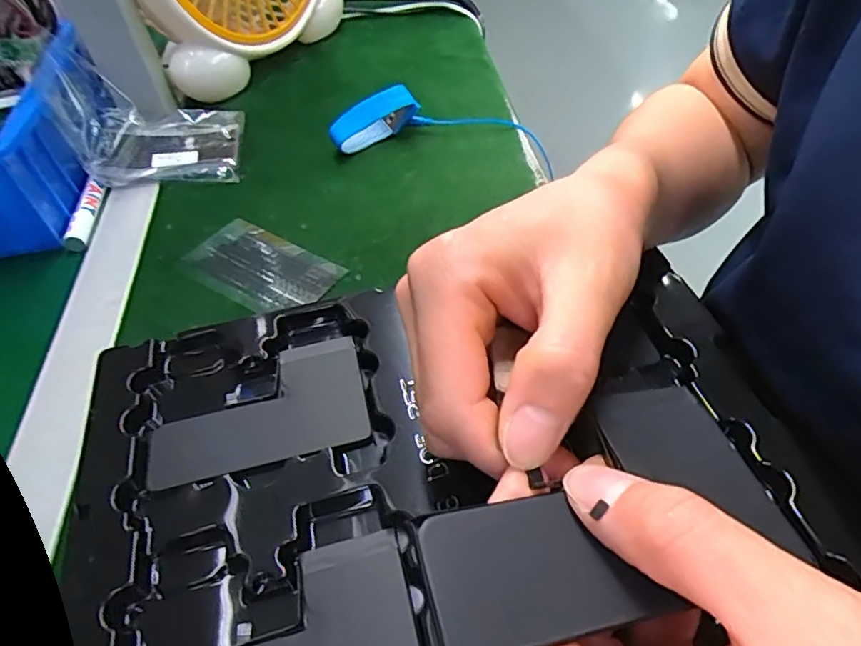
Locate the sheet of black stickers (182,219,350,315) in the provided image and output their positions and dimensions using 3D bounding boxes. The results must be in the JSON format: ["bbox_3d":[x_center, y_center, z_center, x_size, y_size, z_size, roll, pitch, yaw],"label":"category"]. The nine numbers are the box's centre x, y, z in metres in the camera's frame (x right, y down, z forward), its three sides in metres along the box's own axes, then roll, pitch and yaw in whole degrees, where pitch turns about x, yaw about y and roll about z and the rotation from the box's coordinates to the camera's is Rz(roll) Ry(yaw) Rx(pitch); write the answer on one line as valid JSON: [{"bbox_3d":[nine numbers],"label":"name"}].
[{"bbox_3d":[-0.116,-0.037,0.379,0.105,0.008,0.055,26,56,23],"label":"sheet of black stickers"}]

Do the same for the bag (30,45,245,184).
[{"bbox_3d":[-0.218,-0.165,0.444,0.115,0.078,0.093,-7,50,-3],"label":"bag"}]

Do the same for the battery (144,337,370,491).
[{"bbox_3d":[-0.078,0.039,0.255,0.095,0.004,0.055,-12,50,-7],"label":"battery"}]

